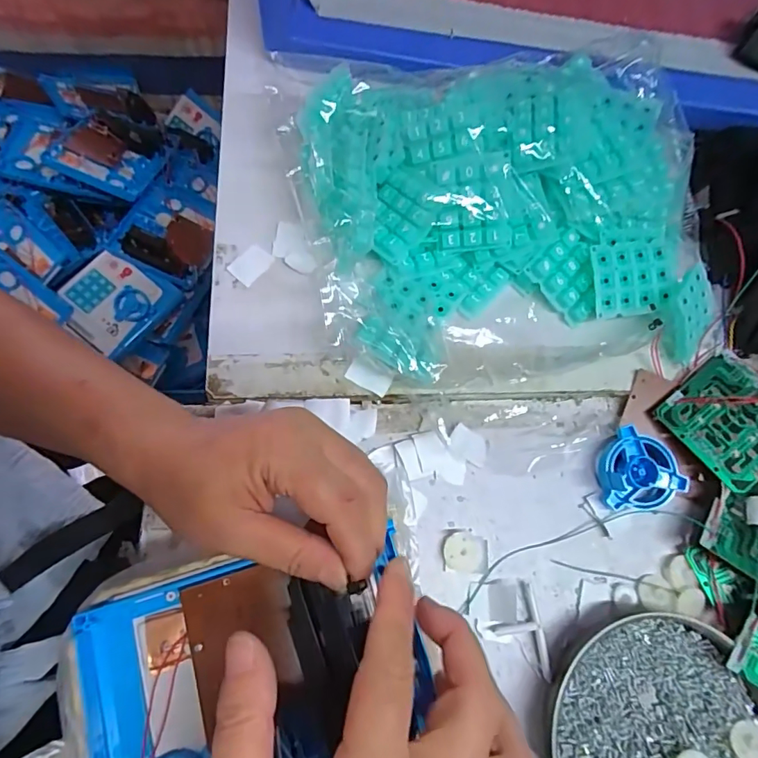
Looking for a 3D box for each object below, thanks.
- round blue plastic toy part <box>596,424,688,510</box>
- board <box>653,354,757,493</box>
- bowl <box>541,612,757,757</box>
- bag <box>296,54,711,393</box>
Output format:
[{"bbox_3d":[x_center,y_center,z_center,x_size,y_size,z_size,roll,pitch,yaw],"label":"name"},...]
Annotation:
[{"bbox_3d":[0.175,0.060,0.320,0.052,0.016,0.051,-2,73,-6],"label":"round blue plastic toy part"},{"bbox_3d":[0.238,0.029,0.324,0.067,0.010,0.072,-34,79,-14],"label":"board"},{"bbox_3d":[0.164,0.210,0.272,0.131,0.021,0.126,1,73,-5],"label":"bowl"},{"bbox_3d":[0.094,-0.119,0.333,0.287,0.063,0.236,-9,74,-8],"label":"bag"}]

